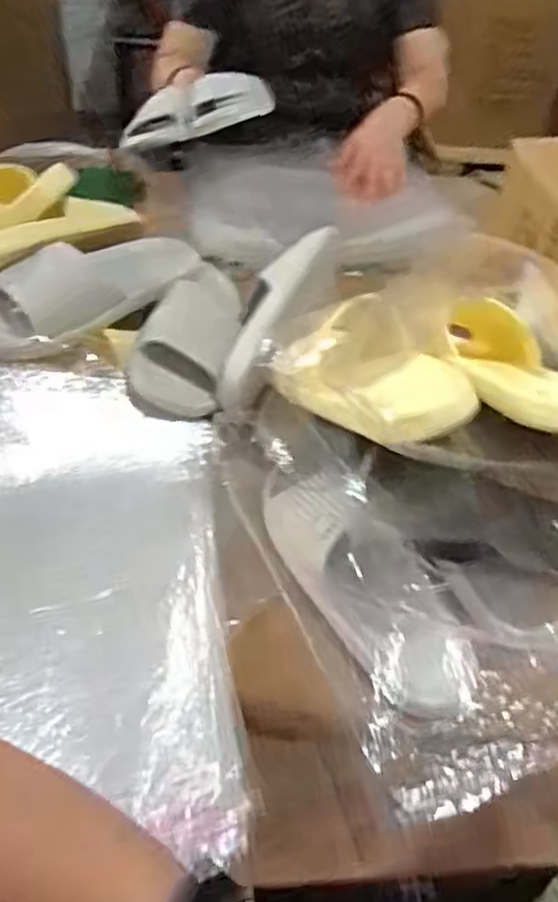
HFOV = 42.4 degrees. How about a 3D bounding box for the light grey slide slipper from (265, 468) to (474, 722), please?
[{"bbox_3d":[0.058,0.104,0.584,0.087,0.063,0.239,-25,54,-26],"label":"light grey slide slipper"}]

